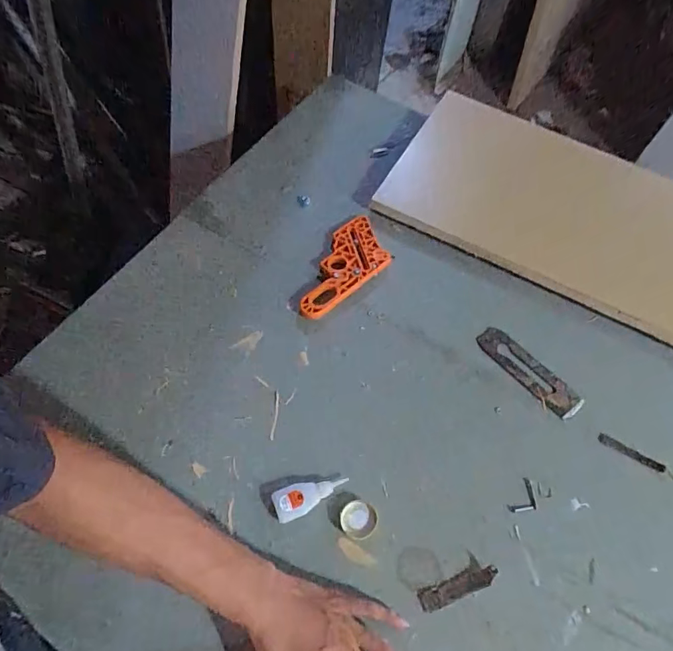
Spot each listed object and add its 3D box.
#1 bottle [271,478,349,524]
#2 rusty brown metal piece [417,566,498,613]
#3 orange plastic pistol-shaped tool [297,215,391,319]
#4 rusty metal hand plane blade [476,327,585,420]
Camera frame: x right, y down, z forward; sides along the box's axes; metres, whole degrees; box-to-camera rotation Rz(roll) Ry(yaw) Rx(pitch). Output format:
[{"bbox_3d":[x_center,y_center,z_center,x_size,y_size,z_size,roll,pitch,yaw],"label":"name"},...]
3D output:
[{"bbox_3d":[-0.028,0.182,0.514,0.081,0.018,0.033,-19,64,-13],"label":"bottle"},{"bbox_3d":[0.123,0.264,0.480,0.081,0.015,0.022,-16,64,-11],"label":"rusty brown metal piece"},{"bbox_3d":[0.002,-0.082,0.670,0.171,0.017,0.085,-40,70,-21],"label":"orange plastic pistol-shaped tool"},{"bbox_3d":[0.247,0.059,0.613,0.041,0.011,0.145,-39,70,-21],"label":"rusty metal hand plane blade"}]

